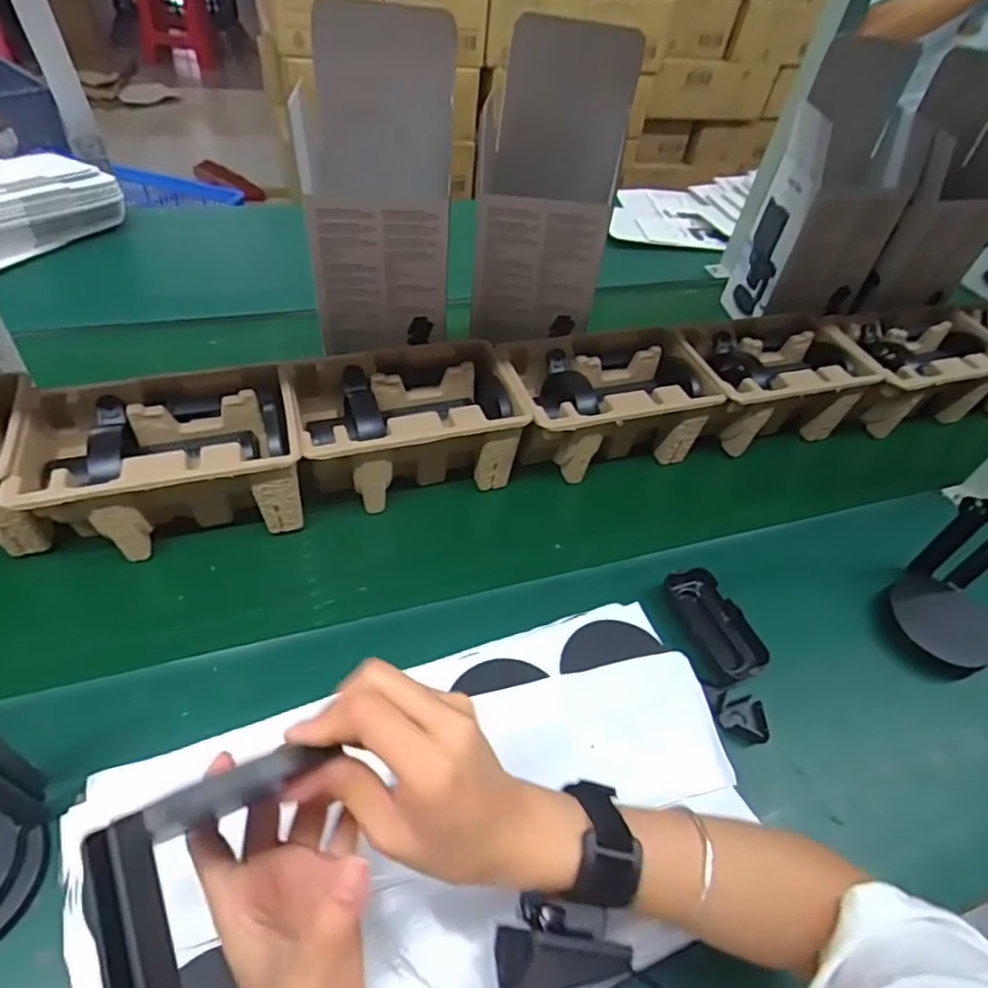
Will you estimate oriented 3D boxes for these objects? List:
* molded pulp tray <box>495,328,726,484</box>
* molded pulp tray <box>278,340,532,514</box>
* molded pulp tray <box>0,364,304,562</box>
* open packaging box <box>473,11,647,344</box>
[{"bbox_3d":[0.123,-0.104,0.709,0.220,0.104,0.141,-13,50,-18],"label":"molded pulp tray"},{"bbox_3d":[-0.094,-0.066,0.652,0.225,0.114,0.145,-13,50,-18],"label":"molded pulp tray"},{"bbox_3d":[-0.297,-0.024,0.586,0.224,0.116,0.144,-9,49,-15],"label":"molded pulp tray"},{"bbox_3d":[0.062,-0.353,0.719,0.180,0.299,0.144,2,47,-5],"label":"open packaging box"}]

